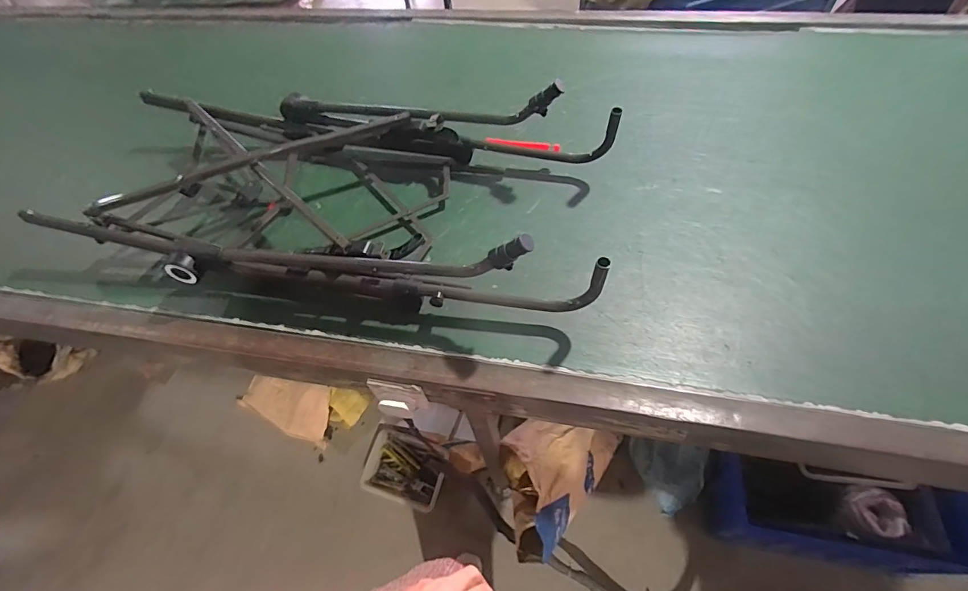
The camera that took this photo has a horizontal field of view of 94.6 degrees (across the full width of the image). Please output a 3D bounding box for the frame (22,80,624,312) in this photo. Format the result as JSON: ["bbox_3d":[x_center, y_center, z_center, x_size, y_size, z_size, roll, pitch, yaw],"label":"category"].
[{"bbox_3d":[-0.233,-0.204,0.800,0.879,0.166,0.430,5,57,8],"label":"frame"}]

